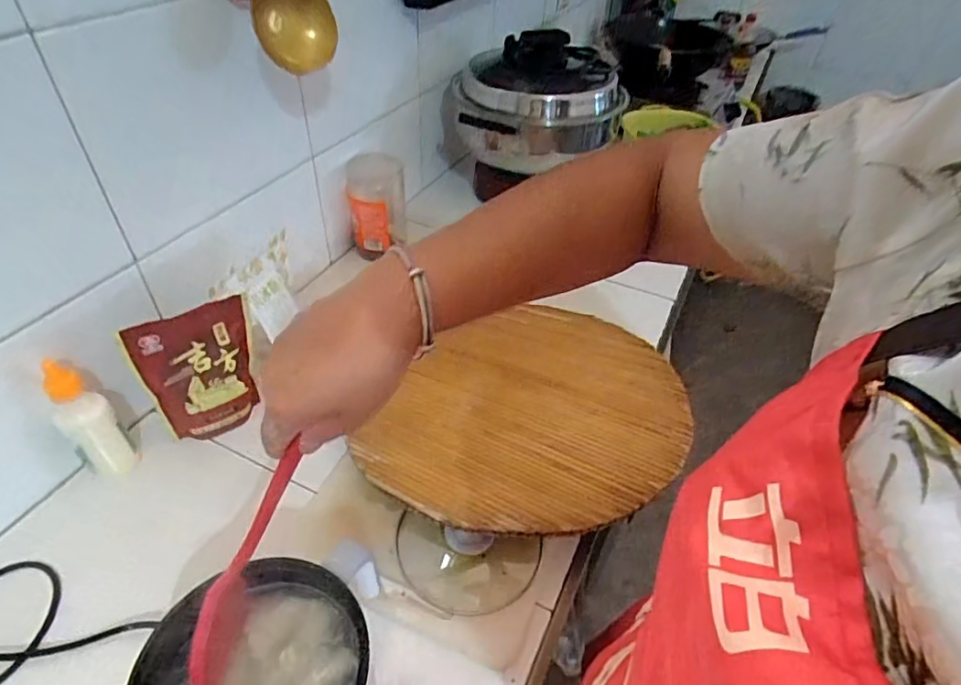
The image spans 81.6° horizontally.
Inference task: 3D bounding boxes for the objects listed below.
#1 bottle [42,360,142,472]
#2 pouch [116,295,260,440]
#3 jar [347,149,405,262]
[{"bbox_3d":[-0.448,0.090,0.636,0.052,0.159,0.051,-31,54,-30],"label":"bottle"},{"bbox_3d":[-0.339,0.041,0.693,0.133,0.178,0.037,-27,52,-27],"label":"pouch"},{"bbox_3d":[-0.185,-0.244,1.008,0.098,0.191,0.108,-3,45,-7],"label":"jar"}]

